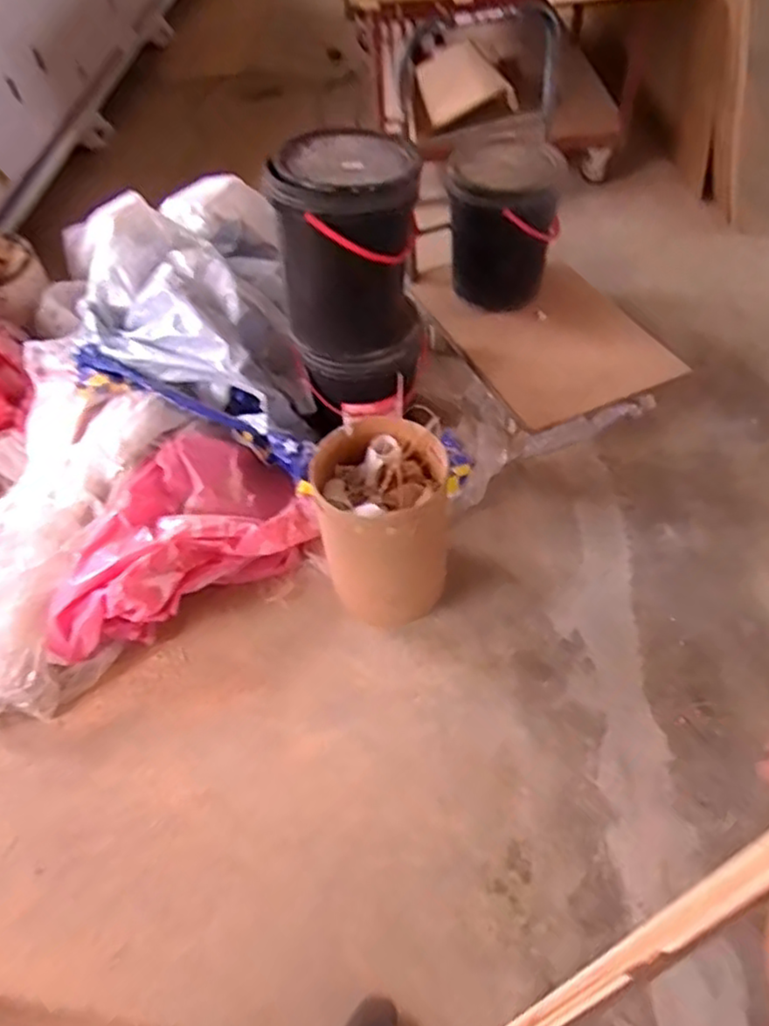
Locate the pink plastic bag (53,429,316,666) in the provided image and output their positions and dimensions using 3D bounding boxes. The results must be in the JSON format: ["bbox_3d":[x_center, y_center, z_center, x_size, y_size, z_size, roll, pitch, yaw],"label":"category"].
[{"bbox_3d":[-0.541,0.053,1.772,0.670,0.233,0.404,-29,54,-17],"label":"pink plastic bag"}]

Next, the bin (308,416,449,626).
[{"bbox_3d":[0.004,0.035,1.619,0.288,0.401,0.300,-9,51,-2],"label":"bin"}]

